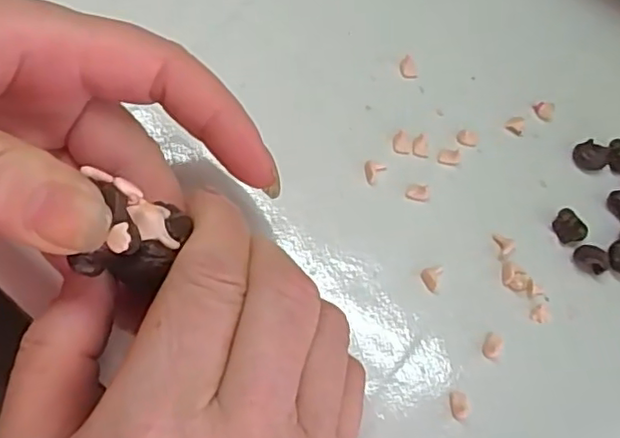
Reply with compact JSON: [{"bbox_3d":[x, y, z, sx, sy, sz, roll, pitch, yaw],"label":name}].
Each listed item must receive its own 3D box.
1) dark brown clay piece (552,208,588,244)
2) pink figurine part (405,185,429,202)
[{"bbox_3d":[0.089,0.003,0.211,0.009,0.006,0.012,-31,74,-13],"label":"dark brown clay piece"},{"bbox_3d":[0.038,-0.009,0.214,0.008,0.004,0.005,-2,70,-3],"label":"pink figurine part"}]

